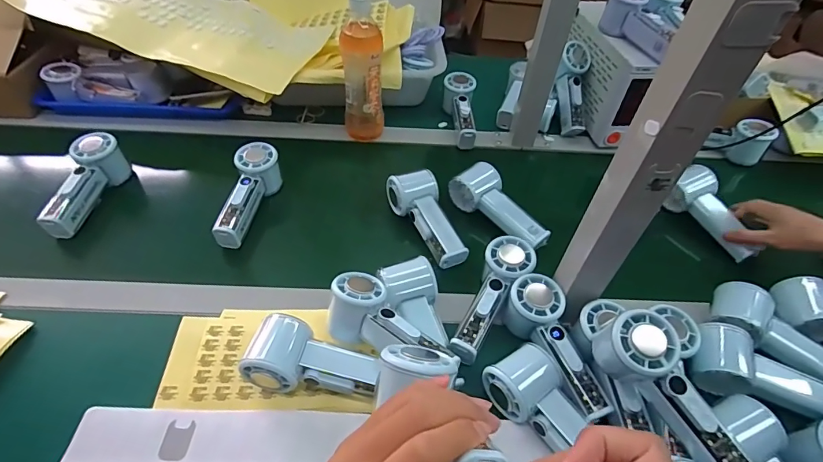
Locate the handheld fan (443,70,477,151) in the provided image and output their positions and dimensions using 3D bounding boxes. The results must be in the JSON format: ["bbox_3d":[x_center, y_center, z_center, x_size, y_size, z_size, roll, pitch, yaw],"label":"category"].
[{"bbox_3d":[0.089,-0.210,0.754,0.053,0.059,0.159,-2,65,-6],"label":"handheld fan"}]

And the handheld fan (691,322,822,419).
[{"bbox_3d":[0.370,0.149,0.444,0.154,0.047,0.081,21,49,14],"label":"handheld fan"}]

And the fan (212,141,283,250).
[{"bbox_3d":[-0.225,-0.047,0.588,0.050,0.051,0.158,9,61,4],"label":"fan"}]

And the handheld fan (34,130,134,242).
[{"bbox_3d":[-0.451,-0.060,0.588,0.047,0.062,0.154,7,60,2],"label":"handheld fan"}]

